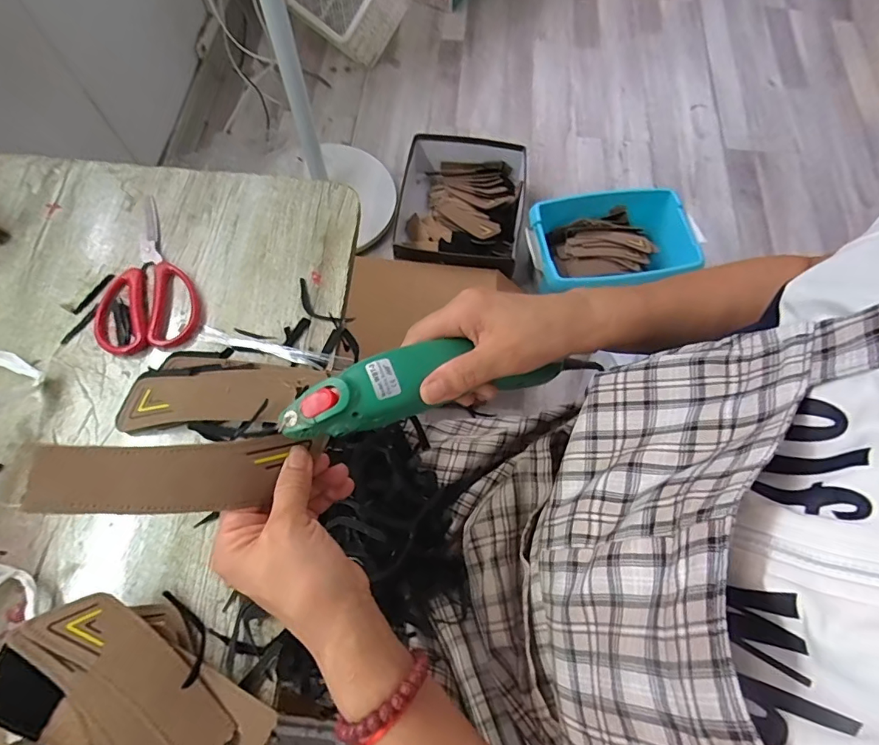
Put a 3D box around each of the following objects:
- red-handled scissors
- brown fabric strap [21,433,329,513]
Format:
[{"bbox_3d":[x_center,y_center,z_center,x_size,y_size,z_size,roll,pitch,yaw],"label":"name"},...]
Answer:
[{"bbox_3d":[-0.311,-0.102,0.502,0.102,0.006,0.182,-21,70,-9],"label":"red-handled scissors"},{"bbox_3d":[-0.142,0.059,0.281,0.147,0.011,0.040,1,76,-26],"label":"brown fabric strap"}]

